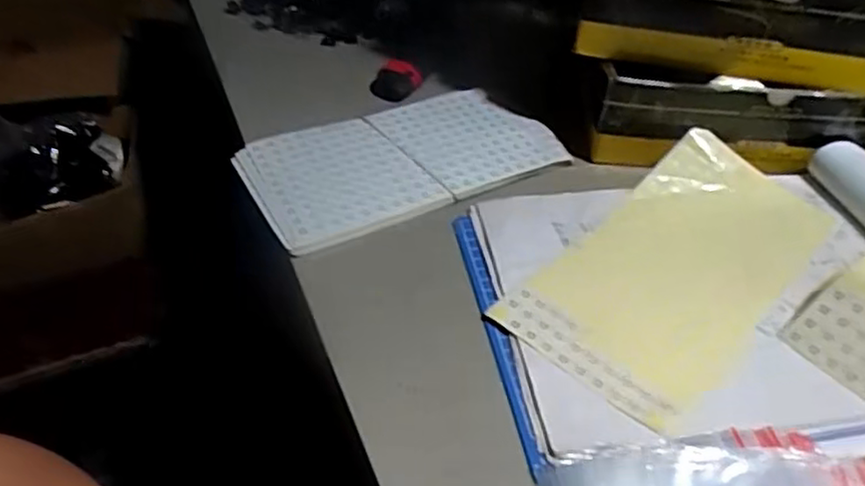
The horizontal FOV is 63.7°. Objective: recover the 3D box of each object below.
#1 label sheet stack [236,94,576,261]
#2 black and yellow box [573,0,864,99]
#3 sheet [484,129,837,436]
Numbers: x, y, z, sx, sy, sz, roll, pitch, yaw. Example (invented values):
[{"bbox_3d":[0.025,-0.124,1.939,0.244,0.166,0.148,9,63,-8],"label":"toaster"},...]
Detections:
[{"bbox_3d":[-0.023,-0.066,0.544,0.236,0.012,0.127,-20,45,-22],"label":"label sheet stack"},{"bbox_3d":[0.244,-0.198,0.544,0.249,0.077,0.168,6,41,6],"label":"black and yellow box"},{"bbox_3d":[0.165,0.008,0.459,0.127,0.018,0.246,33,50,31],"label":"sheet"}]

